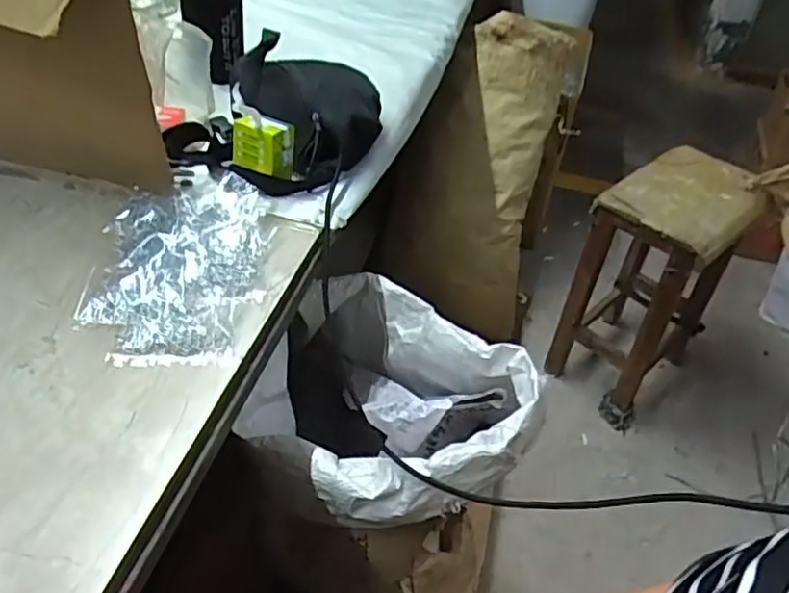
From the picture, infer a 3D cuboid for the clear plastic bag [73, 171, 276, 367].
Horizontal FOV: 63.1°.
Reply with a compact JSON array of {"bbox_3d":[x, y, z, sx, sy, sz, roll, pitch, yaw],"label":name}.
[{"bbox_3d":[-0.192,-0.039,0.577,0.145,0.024,0.239,-3,42,-9],"label":"clear plastic bag"}]

